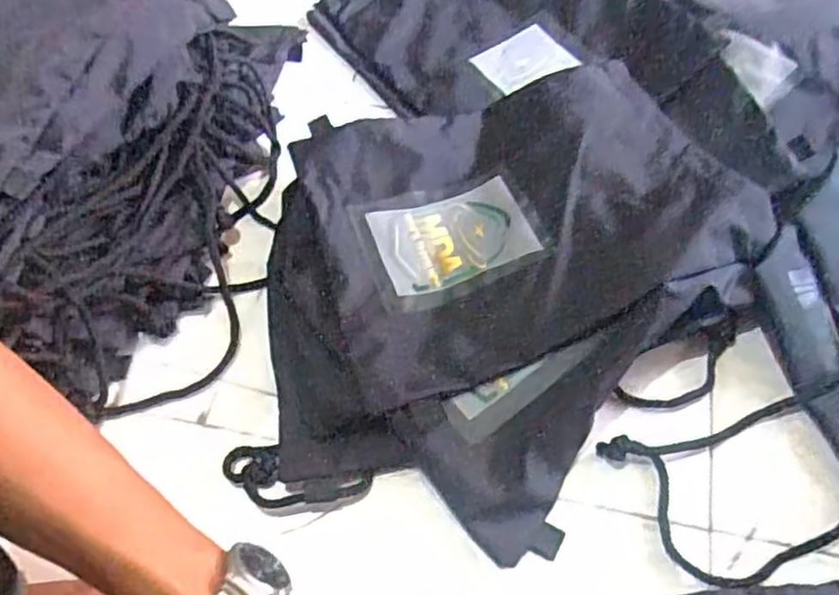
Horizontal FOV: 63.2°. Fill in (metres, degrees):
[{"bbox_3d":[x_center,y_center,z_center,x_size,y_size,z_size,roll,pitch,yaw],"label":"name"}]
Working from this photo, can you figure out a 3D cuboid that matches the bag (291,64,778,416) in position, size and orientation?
[{"bbox_3d":[0.086,-0.083,0.608,0.360,0.044,0.278,-22,58,-2],"label":"bag"}]

